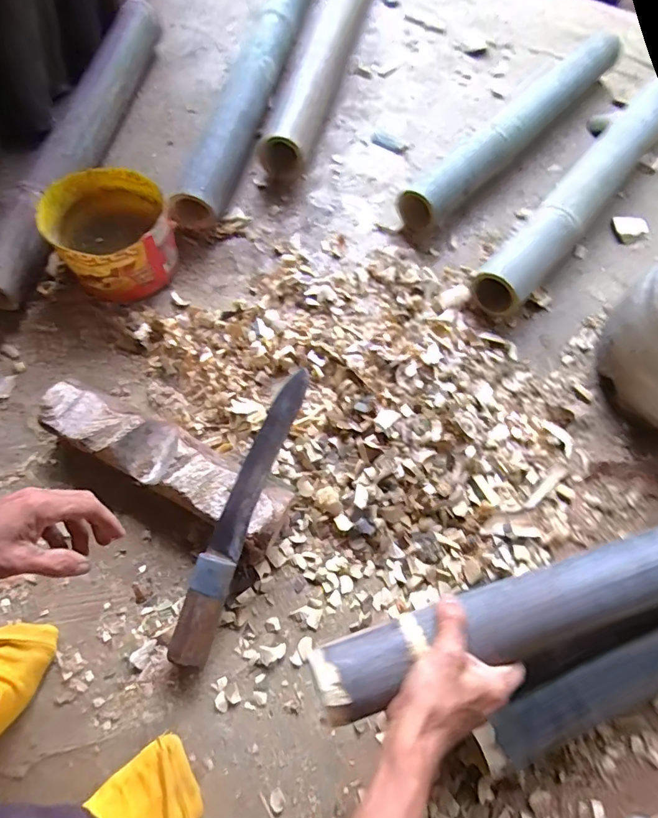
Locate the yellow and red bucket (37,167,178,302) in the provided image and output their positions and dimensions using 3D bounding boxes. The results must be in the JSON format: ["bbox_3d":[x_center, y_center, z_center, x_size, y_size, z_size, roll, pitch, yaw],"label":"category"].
[{"bbox_3d":[-0.306,-0.245,0.678,0.155,0.103,0.155,1,68,-2],"label":"yellow and red bucket"}]

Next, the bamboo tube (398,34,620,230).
[{"bbox_3d":[0.314,-0.467,0.779,0.535,0.052,0.052,-42,75,-14],"label":"bamboo tube"}]

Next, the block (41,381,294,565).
[{"bbox_3d":[-0.189,0.061,0.564,0.310,0.065,0.092,30,70,10],"label":"block"}]

